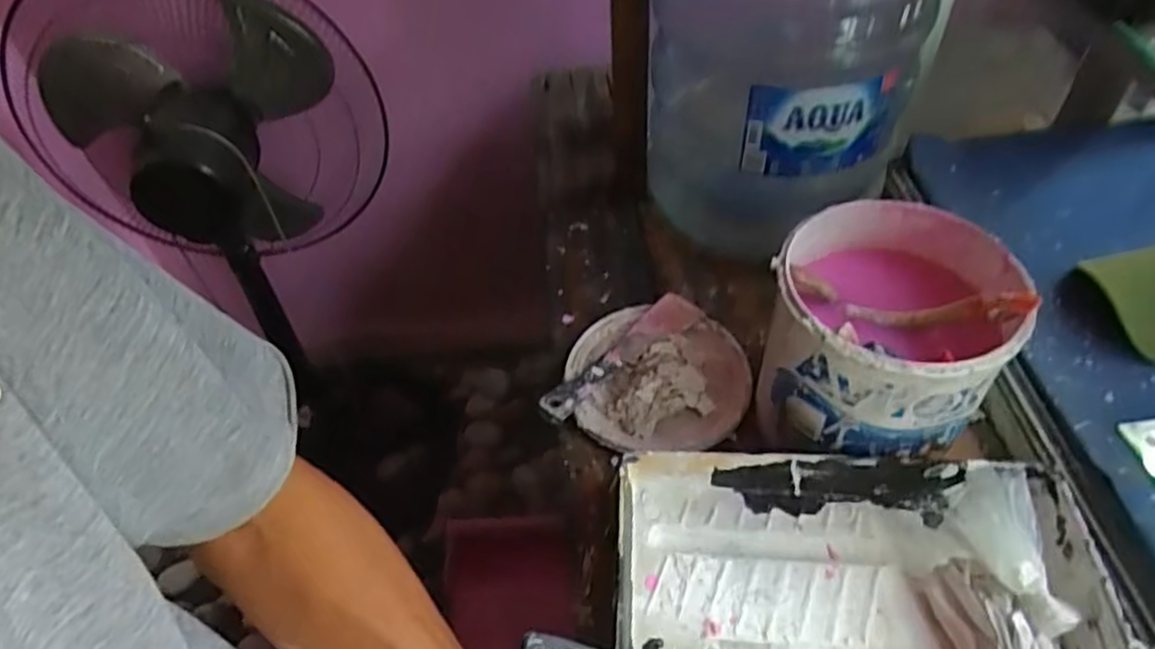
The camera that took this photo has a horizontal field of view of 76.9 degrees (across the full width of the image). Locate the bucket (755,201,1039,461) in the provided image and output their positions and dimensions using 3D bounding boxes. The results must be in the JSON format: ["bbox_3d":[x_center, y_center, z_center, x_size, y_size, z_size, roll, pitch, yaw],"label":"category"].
[{"bbox_3d":[0.252,0.006,0.603,0.172,0.137,0.184,-3,48,3],"label":"bucket"}]

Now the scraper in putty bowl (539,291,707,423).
[{"bbox_3d":[0.050,0.030,0.743,0.050,0.027,0.209,31,57,28],"label":"scraper in putty bowl"}]

